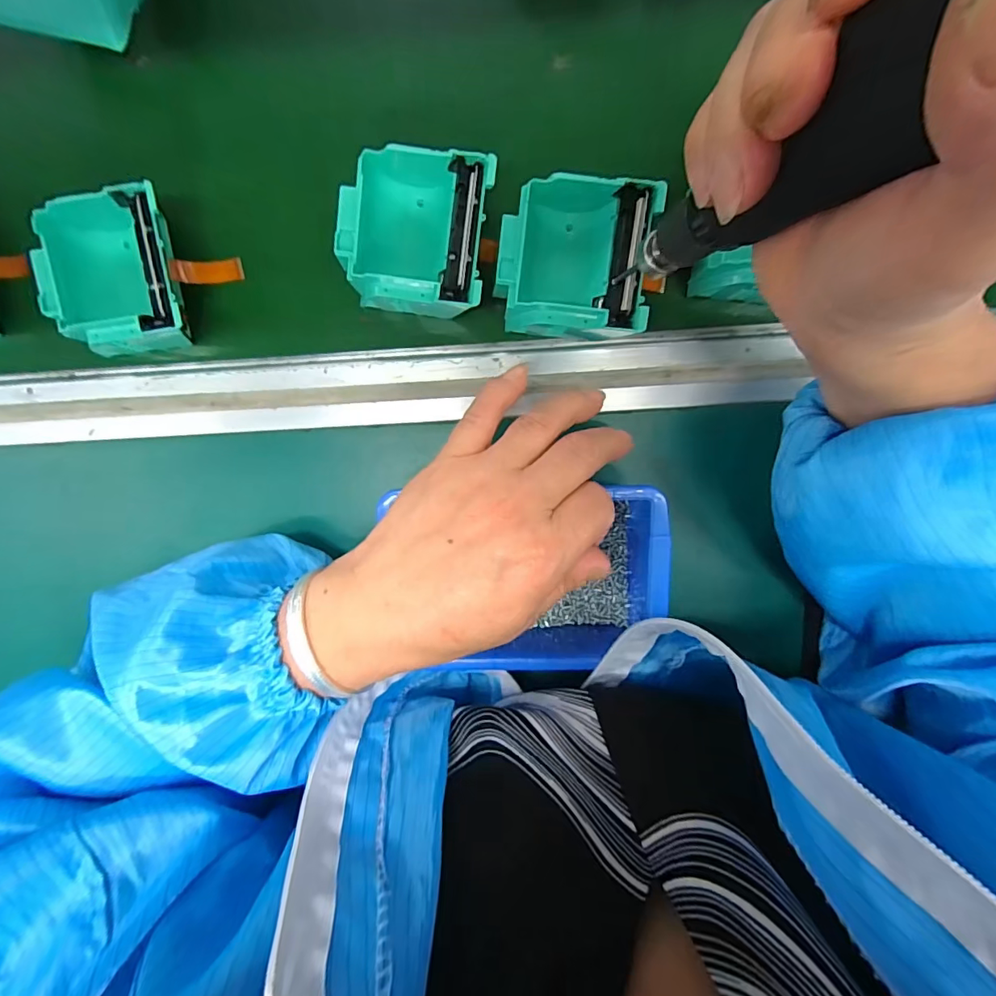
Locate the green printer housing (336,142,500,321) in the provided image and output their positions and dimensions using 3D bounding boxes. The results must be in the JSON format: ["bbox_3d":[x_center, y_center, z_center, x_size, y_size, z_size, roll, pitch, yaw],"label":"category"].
[{"bbox_3d":[-0.045,-0.139,0.264,0.080,0.036,0.081,8,99,2],"label":"green printer housing"}]

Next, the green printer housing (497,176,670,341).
[{"bbox_3d":[0.041,-0.126,0.262,0.078,0.031,0.077,6,99,2],"label":"green printer housing"}]

